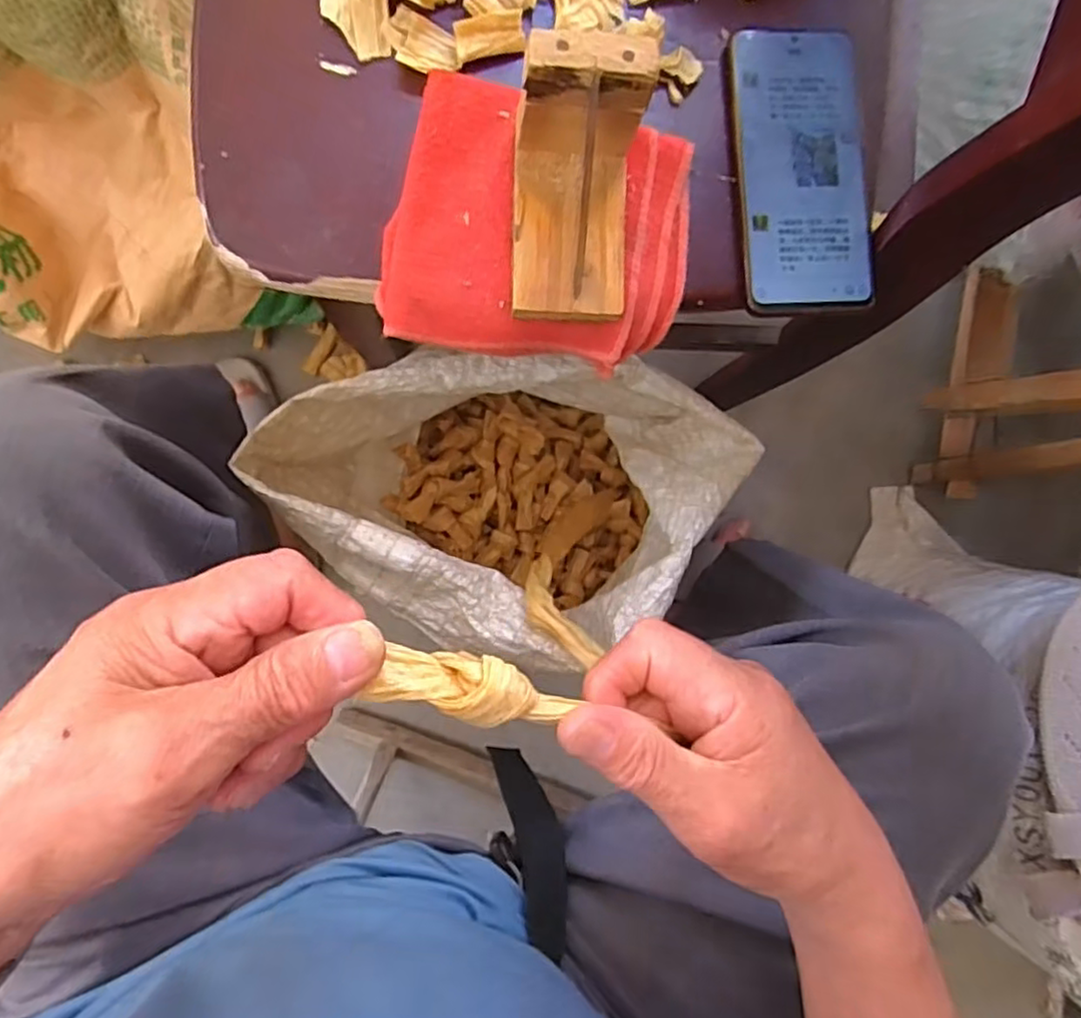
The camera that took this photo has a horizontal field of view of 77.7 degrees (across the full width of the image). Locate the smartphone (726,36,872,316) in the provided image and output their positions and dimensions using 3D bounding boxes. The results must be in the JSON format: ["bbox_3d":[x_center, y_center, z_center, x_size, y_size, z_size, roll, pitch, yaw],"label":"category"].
[{"bbox_3d":[0.150,-0.195,0.386,0.074,0.006,0.160,-4,88,-5],"label":"smartphone"}]

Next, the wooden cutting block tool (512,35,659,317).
[{"bbox_3d":[0.019,-0.158,0.330,0.060,0.067,0.106,1,88,-4],"label":"wooden cutting block tool"}]

